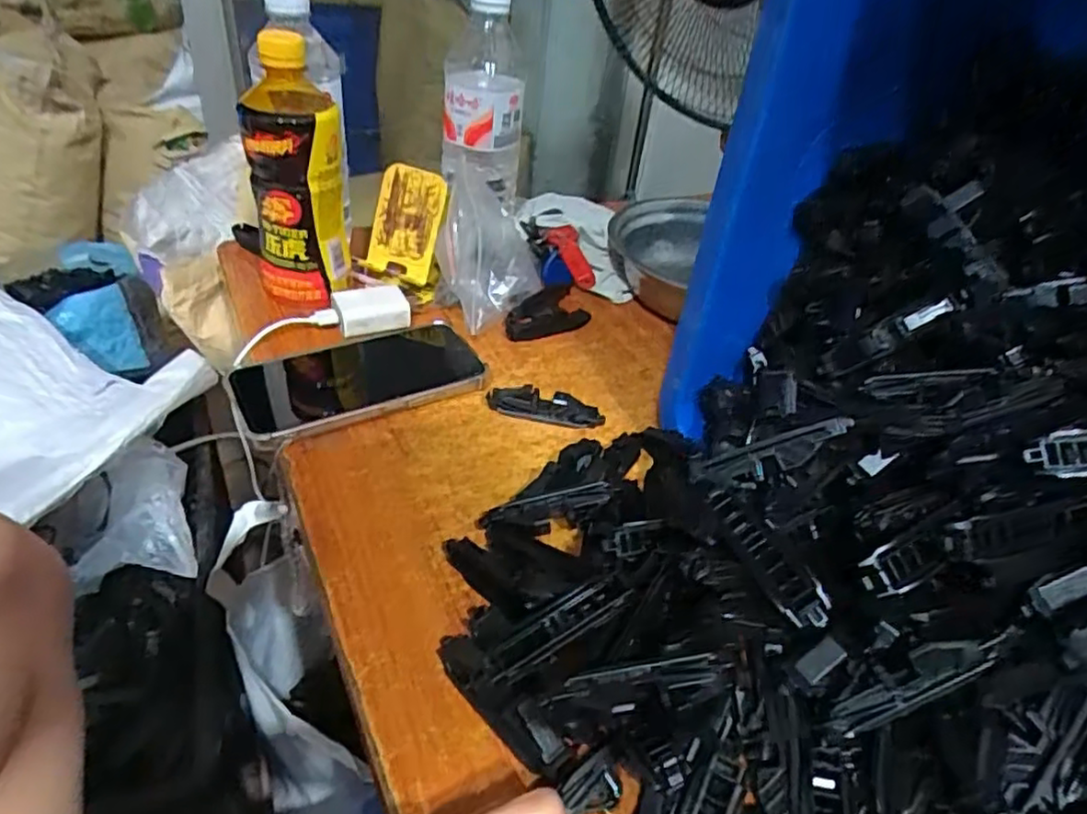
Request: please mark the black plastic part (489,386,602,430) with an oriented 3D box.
[{"bbox_3d":[0.001,-0.001,0.463,0.080,0.019,0.019,8,38,3],"label":"black plastic part"}]

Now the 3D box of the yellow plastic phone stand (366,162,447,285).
[{"bbox_3d":[-0.113,-0.151,0.554,0.057,0.088,0.014,20,14,10],"label":"yellow plastic phone stand"}]

